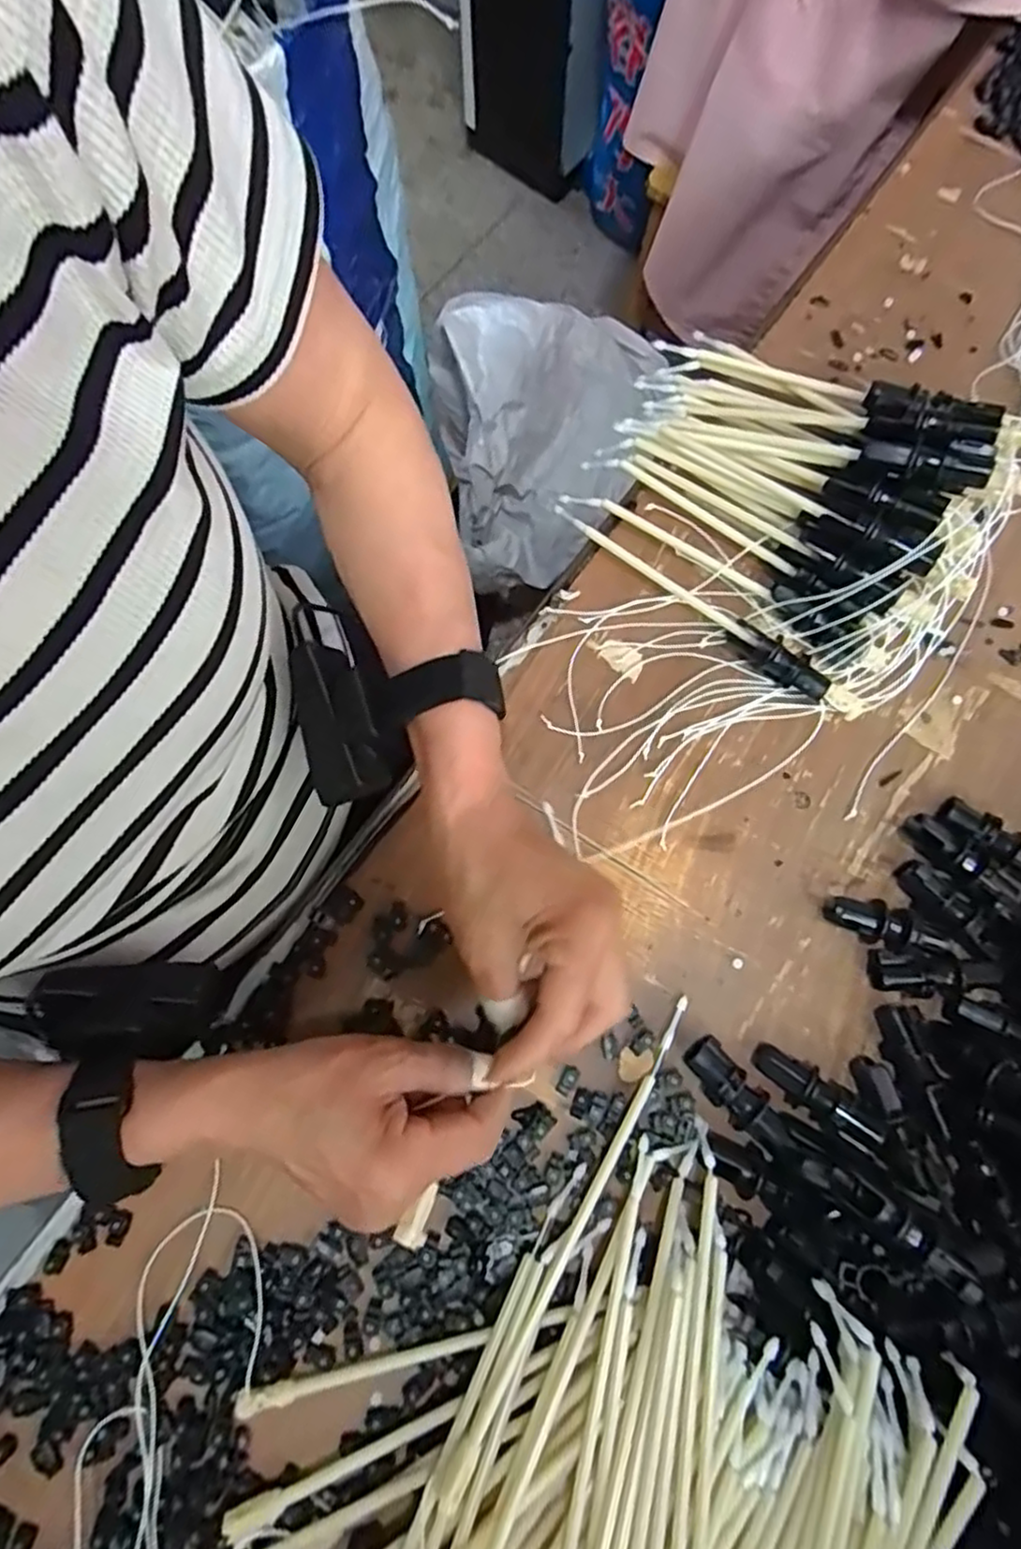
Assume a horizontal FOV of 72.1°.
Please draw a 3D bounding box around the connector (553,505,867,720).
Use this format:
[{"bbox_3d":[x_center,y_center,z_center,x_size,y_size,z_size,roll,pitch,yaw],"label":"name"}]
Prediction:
[{"bbox_3d":[0.121,-0.101,0.435,0.218,0.021,0.019,36,78,8],"label":"connector"}]

